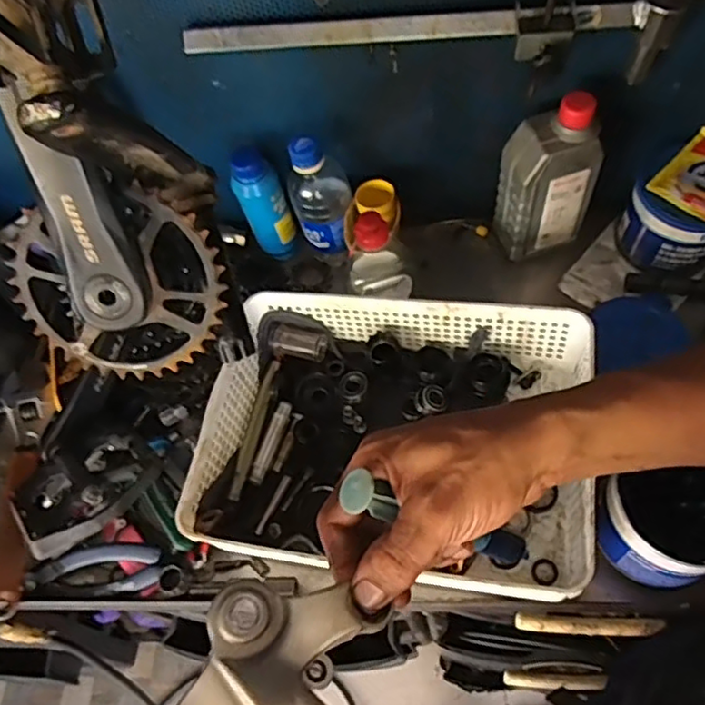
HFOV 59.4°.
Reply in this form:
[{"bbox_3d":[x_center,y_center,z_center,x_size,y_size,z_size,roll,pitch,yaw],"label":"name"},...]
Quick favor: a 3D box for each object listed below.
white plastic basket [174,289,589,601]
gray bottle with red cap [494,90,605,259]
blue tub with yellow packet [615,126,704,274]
[{"bbox_3d":[0.039,0.064,0.569,0.341,0.081,0.240,1,61,9],"label":"white plastic basket"},{"bbox_3d":[0.192,-0.173,0.617,0.082,0.168,0.063,-21,60,-3],"label":"gray bottle with red cap"},{"bbox_3d":[0.339,-0.149,0.632,0.100,0.088,0.113,34,71,24],"label":"blue tub with yellow packet"}]

